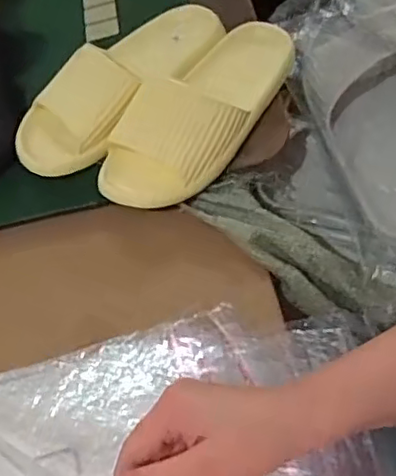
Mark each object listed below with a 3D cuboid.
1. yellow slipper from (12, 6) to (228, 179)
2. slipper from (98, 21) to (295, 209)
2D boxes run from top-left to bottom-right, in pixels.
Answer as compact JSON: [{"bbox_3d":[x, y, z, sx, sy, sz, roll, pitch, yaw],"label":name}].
[{"bbox_3d":[-0.086,-0.166,0.645,0.106,0.055,0.252,27,68,24],"label":"yellow slipper"},{"bbox_3d":[0.006,-0.128,0.600,0.106,0.058,0.244,36,72,27],"label":"slipper"}]

